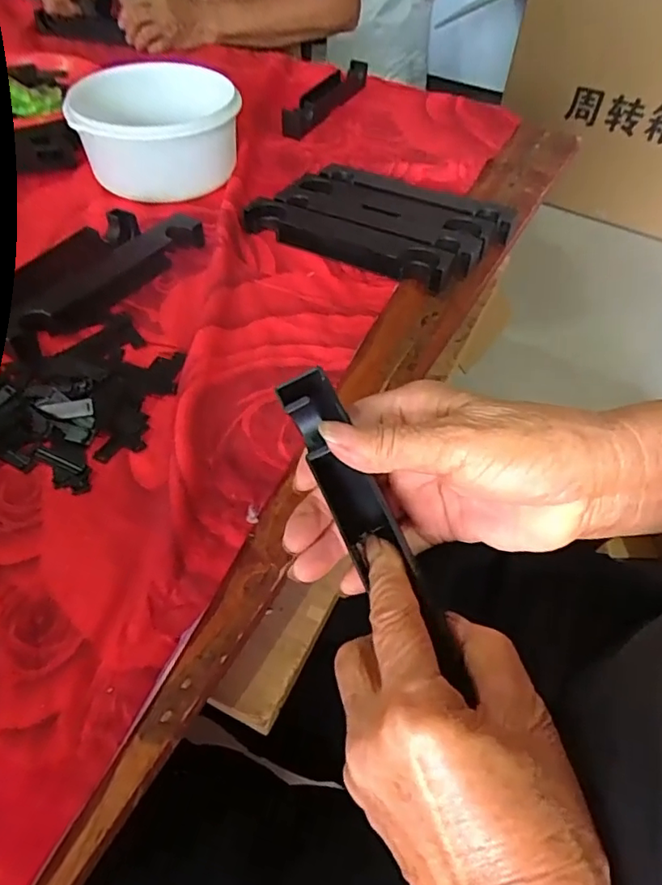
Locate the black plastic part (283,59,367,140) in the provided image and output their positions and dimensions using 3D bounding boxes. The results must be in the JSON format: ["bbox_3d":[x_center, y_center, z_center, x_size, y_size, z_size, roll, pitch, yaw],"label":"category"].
[{"bbox_3d":[-0.003,-0.439,0.715,0.030,0.030,0.208,22,54,13],"label":"black plastic part"}]

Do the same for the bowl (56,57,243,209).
[{"bbox_3d":[-0.174,-0.317,0.576,0.146,0.075,0.143,2,52,-2],"label":"bowl"}]

